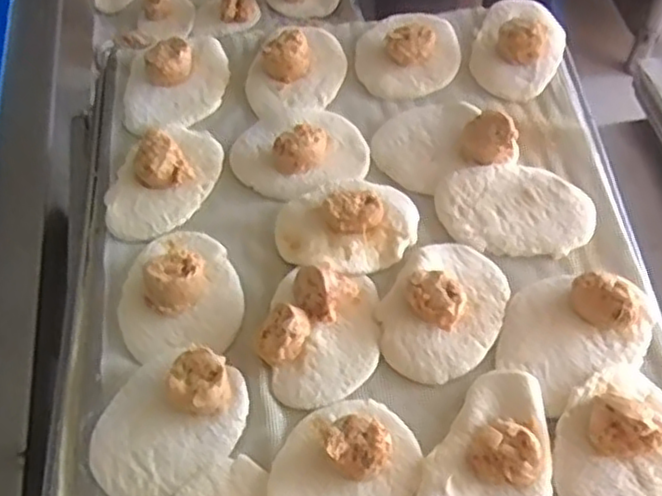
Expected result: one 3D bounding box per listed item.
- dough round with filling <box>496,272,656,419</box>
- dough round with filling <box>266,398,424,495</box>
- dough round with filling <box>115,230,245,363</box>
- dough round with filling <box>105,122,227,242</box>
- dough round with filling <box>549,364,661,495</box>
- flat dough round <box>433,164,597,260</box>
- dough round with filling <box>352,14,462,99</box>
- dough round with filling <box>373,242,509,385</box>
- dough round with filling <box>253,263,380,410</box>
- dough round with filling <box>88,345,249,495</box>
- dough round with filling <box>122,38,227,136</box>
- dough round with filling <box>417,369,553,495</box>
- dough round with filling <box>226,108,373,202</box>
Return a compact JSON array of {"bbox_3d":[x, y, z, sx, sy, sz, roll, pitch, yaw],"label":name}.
[{"bbox_3d":[0.161,0.053,0.461,0.086,0.028,0.102,29,64,18],"label":"dough round with filling"},{"bbox_3d":[0.007,0.128,0.422,0.090,0.027,0.079,-4,58,-1],"label":"dough round with filling"},{"bbox_3d":[-0.108,0.024,0.493,0.084,0.031,0.096,-6,58,-1],"label":"dough round with filling"},{"bbox_3d":[-0.132,-0.061,0.546,0.074,0.033,0.113,12,60,9],"label":"dough round with filling"},{"bbox_3d":[0.178,0.121,0.418,0.082,0.031,0.105,32,64,19],"label":"dough round with filling"},{"bbox_3d":[0.137,-0.029,0.527,0.112,0.008,0.077,3,59,4],"label":"flat dough round"},{"bbox_3d":[0.067,-0.174,0.611,0.090,0.029,0.085,-1,58,1],"label":"dough round with filling"},{"bbox_3d":[0.078,0.038,0.479,0.075,0.025,0.104,27,63,17],"label":"dough round with filling"},{"bbox_3d":[-0.007,0.053,0.467,0.078,0.035,0.093,-2,58,1],"label":"dough round with filling"},{"bbox_3d":[-0.104,0.107,0.441,0.102,0.028,0.079,-35,63,-18],"label":"dough round with filling"},{"bbox_3d":[-0.135,-0.150,0.600,0.089,0.032,0.096,-1,58,1],"label":"dough round with filling"},{"bbox_3d":[0.100,0.126,0.417,0.069,0.022,0.111,30,64,19],"label":"dough round with filling"},{"bbox_3d":[-0.026,-0.081,0.558,0.104,0.027,0.081,-11,59,-5],"label":"dough round with filling"}]

